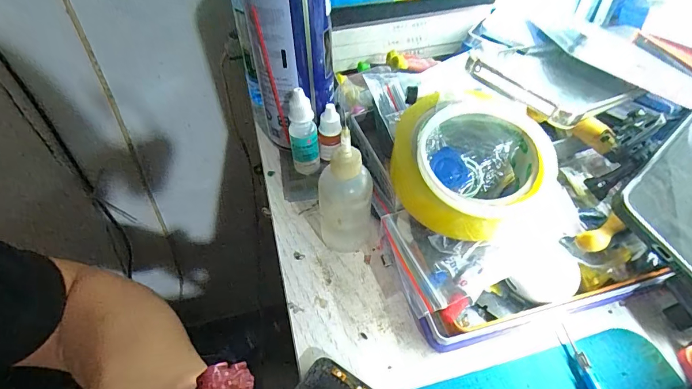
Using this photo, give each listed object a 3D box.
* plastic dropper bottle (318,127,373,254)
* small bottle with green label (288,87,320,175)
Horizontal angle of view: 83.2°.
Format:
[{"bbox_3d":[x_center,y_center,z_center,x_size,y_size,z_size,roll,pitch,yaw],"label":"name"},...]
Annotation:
[{"bbox_3d":[0.000,0.001,0.260,0.035,0.100,0.030,-2,49,-2],"label":"plastic dropper bottle"},{"bbox_3d":[-0.035,-0.049,0.320,0.022,0.077,0.019,-6,49,-5],"label":"small bottle with green label"}]

